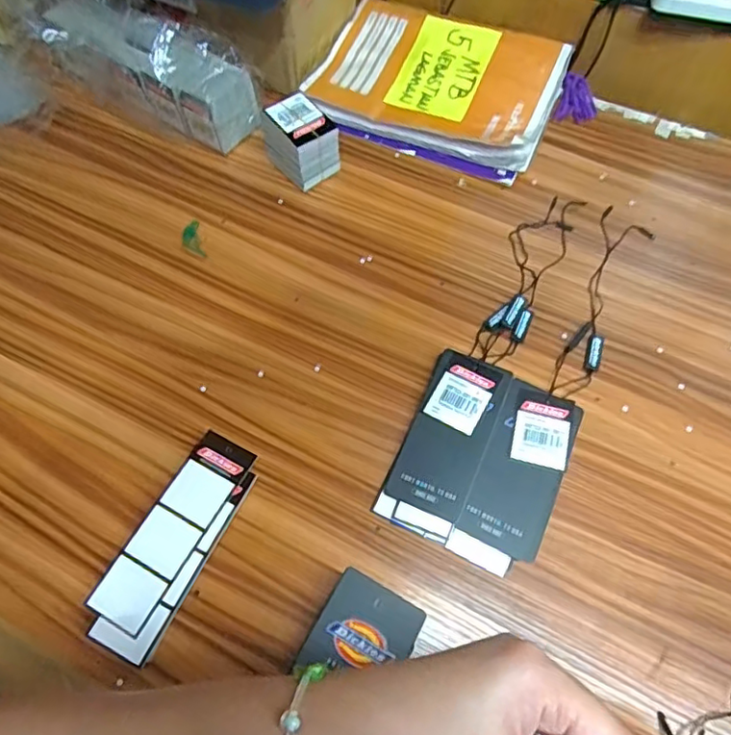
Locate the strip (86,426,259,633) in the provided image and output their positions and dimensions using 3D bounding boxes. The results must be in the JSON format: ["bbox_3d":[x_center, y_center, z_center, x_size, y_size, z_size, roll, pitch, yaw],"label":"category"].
[{"bbox_3d":[-0.113,0.094,0.352,0.036,0.006,0.118,26,67,12],"label":"strip"}]

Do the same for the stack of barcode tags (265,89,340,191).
[{"bbox_3d":[-0.054,-0.182,0.479,0.043,0.051,0.056,-37,68,-16],"label":"stack of barcode tags"}]

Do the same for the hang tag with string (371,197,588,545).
[{"bbox_3d":[0.087,-0.018,0.414,0.050,0.012,0.280,23,66,12],"label":"hang tag with string"}]

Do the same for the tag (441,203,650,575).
[{"bbox_3d":[0.132,0.000,0.406,0.051,0.009,0.286,22,66,12],"label":"tag"}]

